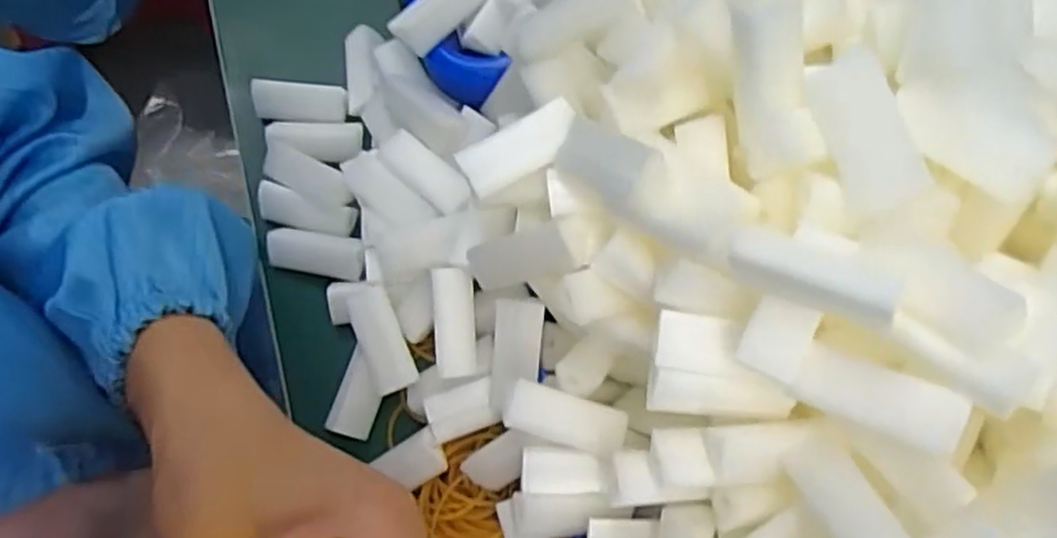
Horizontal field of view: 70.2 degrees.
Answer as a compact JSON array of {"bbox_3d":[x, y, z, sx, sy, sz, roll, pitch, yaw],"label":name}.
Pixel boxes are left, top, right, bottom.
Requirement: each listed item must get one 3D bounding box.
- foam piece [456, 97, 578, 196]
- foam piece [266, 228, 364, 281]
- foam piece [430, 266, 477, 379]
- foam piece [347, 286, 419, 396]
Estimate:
[{"bbox_3d":[-0.003,-0.042,0.266,0.043,0.009,0.019,-29,74,-8],"label":"foam piece"},{"bbox_3d":[-0.100,-0.008,0.356,0.048,0.011,0.020,12,73,4],"label":"foam piece"},{"bbox_3d":[-0.033,0.024,0.334,0.018,0.008,0.050,-3,100,0],"label":"foam piece"},{"bbox_3d":[-0.066,0.031,0.334,0.020,0.011,0.047,-23,73,-7],"label":"foam piece"}]

